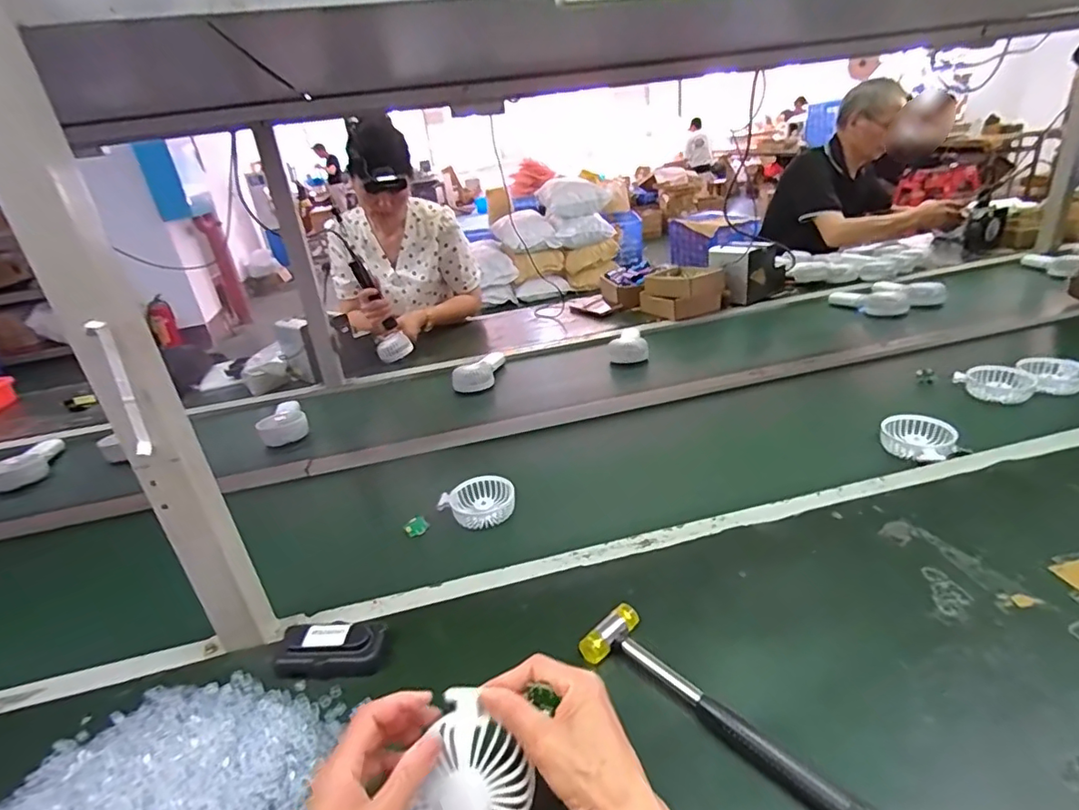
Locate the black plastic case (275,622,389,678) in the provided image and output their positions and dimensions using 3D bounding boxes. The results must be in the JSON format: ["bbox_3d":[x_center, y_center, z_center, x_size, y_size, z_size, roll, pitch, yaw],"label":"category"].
[{"bbox_3d":[-0.204,0.238,0.539,0.102,0.032,0.050,-7,26,0],"label":"black plastic case"}]

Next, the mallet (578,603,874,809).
[{"bbox_3d":[0.142,0.247,0.444,0.062,0.028,0.236,-28,33,-36],"label":"mallet"}]

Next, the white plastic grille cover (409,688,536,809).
[{"bbox_3d":[-0.054,0.261,0.380,0.078,0.026,0.093,-36,73,-18],"label":"white plastic grille cover"}]

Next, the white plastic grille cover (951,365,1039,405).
[{"bbox_3d":[0.749,-0.036,0.898,0.102,0.047,0.050,4,28,21],"label":"white plastic grille cover"}]

